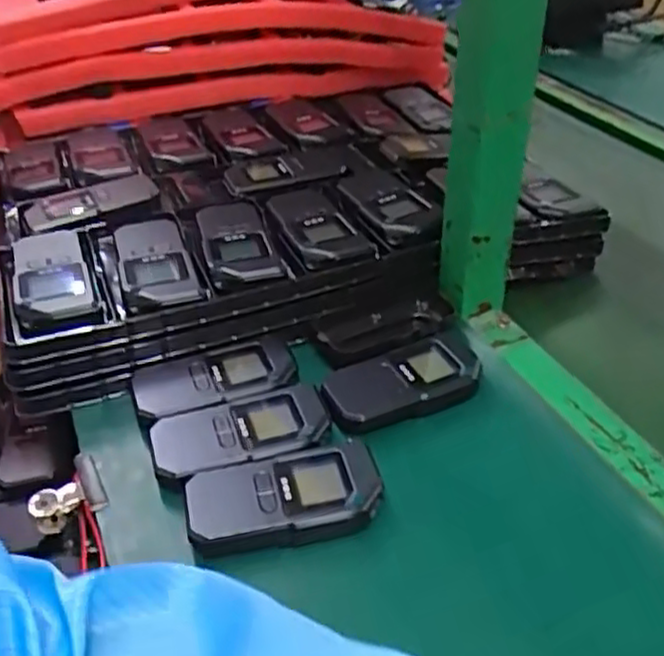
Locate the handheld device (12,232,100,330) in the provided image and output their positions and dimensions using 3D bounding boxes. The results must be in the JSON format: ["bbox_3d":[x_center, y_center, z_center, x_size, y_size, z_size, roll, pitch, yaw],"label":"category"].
[{"bbox_3d":[-0.219,-0.037,0.566,0.055,0.024,0.122,-16,39,-17],"label":"handheld device"}]

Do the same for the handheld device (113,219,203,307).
[{"bbox_3d":[-0.141,-0.048,0.579,0.056,0.024,0.119,-14,38,-15],"label":"handheld device"}]

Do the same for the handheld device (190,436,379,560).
[{"bbox_3d":[-0.028,0.105,0.442,0.116,0.025,0.059,-12,38,-13],"label":"handheld device"}]

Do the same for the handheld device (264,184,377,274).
[{"bbox_3d":[-0.014,-0.086,0.624,0.060,0.033,0.130,-12,38,-13],"label":"handheld device"}]

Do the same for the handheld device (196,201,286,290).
[{"bbox_3d":[-0.079,-0.070,0.607,0.058,0.030,0.130,-10,37,-10],"label":"handheld device"}]

